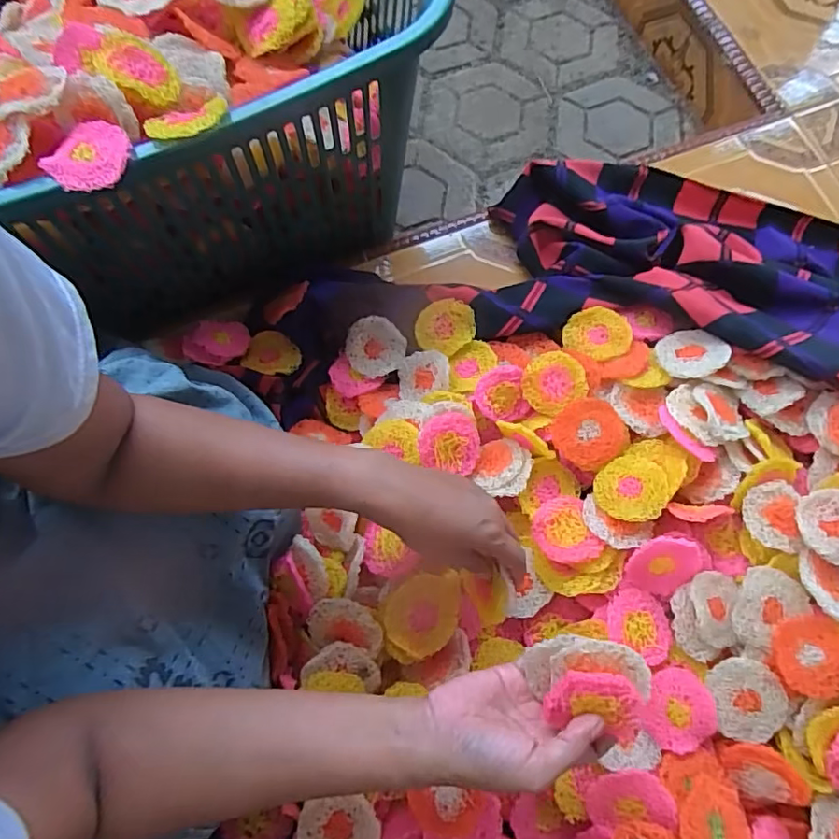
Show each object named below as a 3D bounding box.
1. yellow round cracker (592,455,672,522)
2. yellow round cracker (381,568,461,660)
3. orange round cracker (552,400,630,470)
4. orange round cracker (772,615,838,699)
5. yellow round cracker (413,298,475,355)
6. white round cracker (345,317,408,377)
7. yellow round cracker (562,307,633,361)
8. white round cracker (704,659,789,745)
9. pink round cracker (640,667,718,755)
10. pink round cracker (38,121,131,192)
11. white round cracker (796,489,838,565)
[{"bbox_3d":[0.203,0.066,0.529,0.063,0.007,0.063,-15,61,29],"label":"yellow round cracker"},{"bbox_3d":[0.003,0.170,0.489,0.064,0.004,0.070,16,74,-14],"label":"yellow round cracker"},{"bbox_3d":[0.171,0.015,0.554,0.068,0.009,0.064,-41,78,5],"label":"orange round cracker"},{"bbox_3d":[0.334,0.197,0.466,0.066,0.013,0.062,0,73,0],"label":"orange round cracker"},{"bbox_3d":[0.028,-0.102,0.619,0.064,0.016,0.059,0,73,0],"label":"yellow round cracker"},{"bbox_3d":[-0.050,-0.080,0.617,0.063,0.012,0.063,0,93,1],"label":"white round cracker"},{"bbox_3d":[0.192,-0.093,0.597,0.066,0.006,0.056,28,84,25],"label":"yellow round cracker"},{"bbox_3d":[0.282,0.240,0.478,0.057,0.004,0.064,-15,74,24],"label":"white round cracker"},{"bbox_3d":[0.227,0.253,0.483,0.060,0.008,0.064,0,73,0],"label":"pink round cracker"},{"bbox_3d":[-0.252,-0.203,0.429,0.054,0.009,0.062,25,75,7],"label":"pink round cracker"},{"bbox_3d":[0.365,0.093,0.486,0.064,0.008,0.062,-1,75,4],"label":"white round cracker"}]

